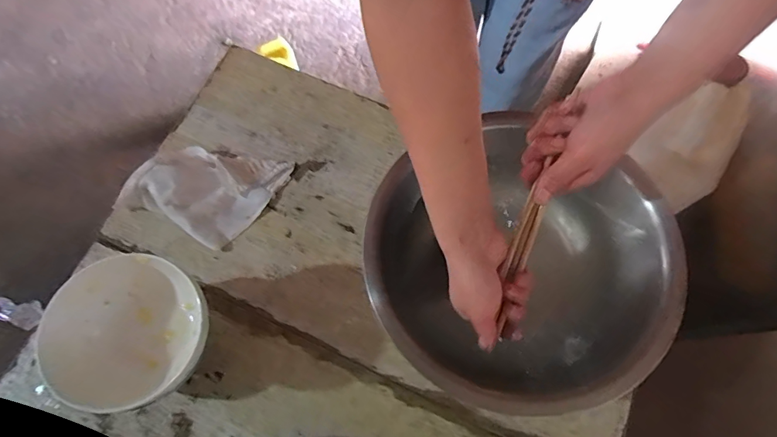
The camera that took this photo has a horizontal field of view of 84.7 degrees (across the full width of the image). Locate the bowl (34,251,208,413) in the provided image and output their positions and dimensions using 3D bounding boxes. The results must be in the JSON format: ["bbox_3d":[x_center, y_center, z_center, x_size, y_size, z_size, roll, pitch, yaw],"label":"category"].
[{"bbox_3d":[-0.260,0.105,0.426,0.135,0.062,0.144,20,54,-21],"label":"bowl"}]

